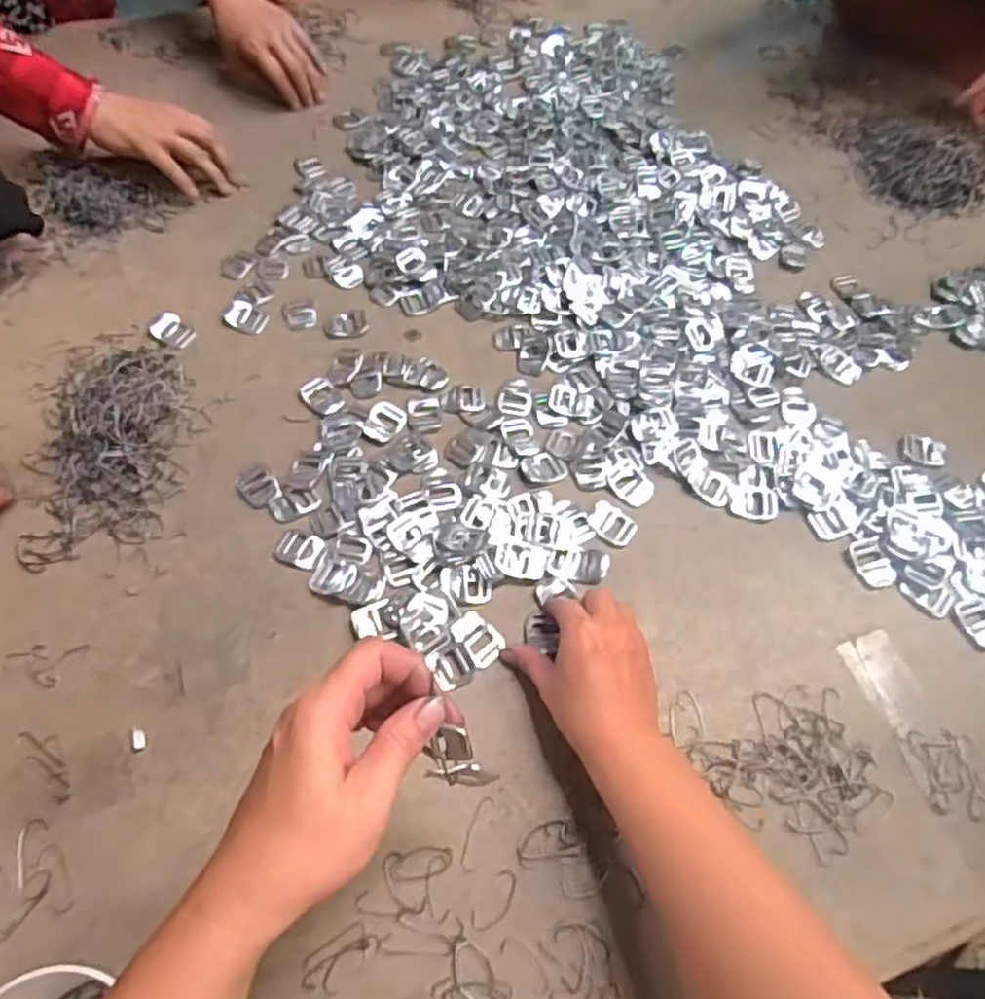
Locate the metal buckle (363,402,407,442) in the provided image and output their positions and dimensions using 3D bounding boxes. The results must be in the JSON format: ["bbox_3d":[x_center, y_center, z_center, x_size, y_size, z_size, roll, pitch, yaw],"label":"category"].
[{"bbox_3d":[-0.093,-0.067,0.636,0.030,0.004,0.039,16,60,7],"label":"metal buckle"}]

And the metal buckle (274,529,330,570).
[{"bbox_3d":[-0.148,0.039,0.569,0.038,0.004,0.026,16,60,7],"label":"metal buckle"}]

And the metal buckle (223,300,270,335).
[{"bbox_3d":[-0.232,-0.171,0.690,0.041,0.005,0.031,23,61,11],"label":"metal buckle"}]

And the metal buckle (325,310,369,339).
[{"bbox_3d":[-0.136,-0.164,0.689,0.041,0.004,0.036,-18,62,-13],"label":"metal buckle"}]

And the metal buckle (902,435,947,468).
[{"bbox_3d":[0.383,-0.044,0.649,0.037,0.005,0.026,9,60,3],"label":"metal buckle"}]

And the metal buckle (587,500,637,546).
[{"bbox_3d":[0.097,0.019,0.594,0.038,0.004,0.029,37,64,17],"label":"metal buckle"}]

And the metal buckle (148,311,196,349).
[{"bbox_3d":[-0.295,-0.155,0.677,0.042,0.010,0.029,36,64,17],"label":"metal buckle"}]

